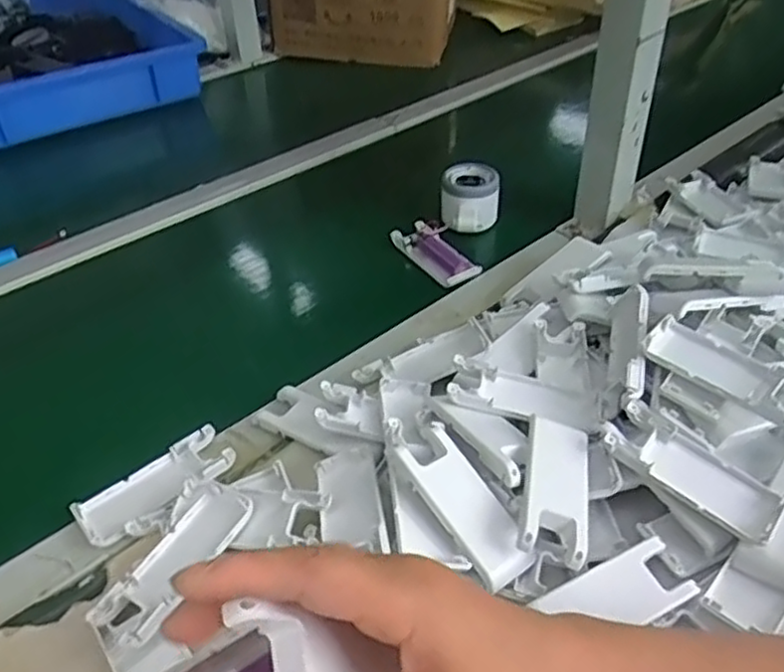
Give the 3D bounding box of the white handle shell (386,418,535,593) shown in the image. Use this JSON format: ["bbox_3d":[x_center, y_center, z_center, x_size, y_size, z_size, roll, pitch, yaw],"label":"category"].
[{"bbox_3d":[0.037,0.093,0.427,0.038,0.020,0.121,-24,59,-26],"label":"white handle shell"}]

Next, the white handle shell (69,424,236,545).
[{"bbox_3d":[-0.159,0.100,0.478,0.103,0.012,0.043,-30,47,-29],"label":"white handle shell"}]

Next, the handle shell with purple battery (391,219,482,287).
[{"bbox_3d":[0.042,-0.085,0.695,0.039,0.022,0.103,-25,45,-25],"label":"handle shell with purple battery"}]

